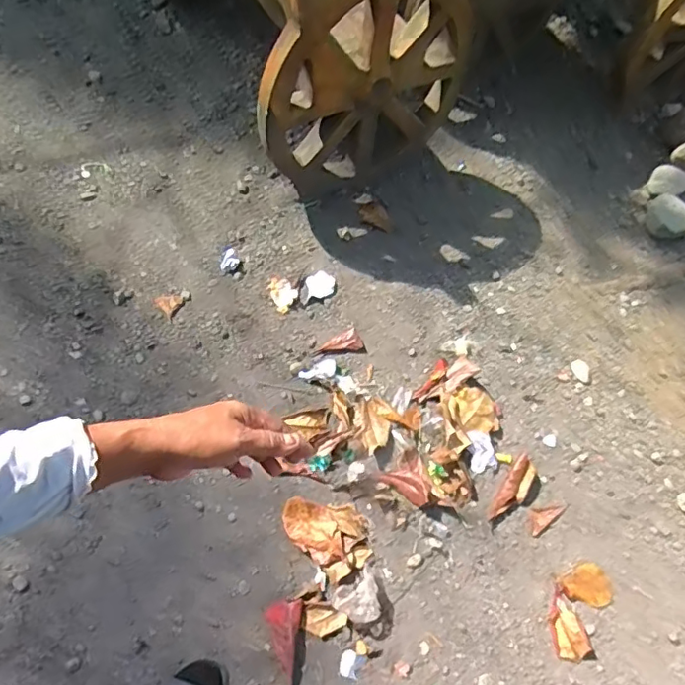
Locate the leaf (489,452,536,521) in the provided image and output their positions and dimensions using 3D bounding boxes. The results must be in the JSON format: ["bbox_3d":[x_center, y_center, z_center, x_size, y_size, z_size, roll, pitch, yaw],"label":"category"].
[{"bbox_3d":[0.416,0.353,1.347,0.062,0.034,0.187,33,62,12],"label":"leaf"}]

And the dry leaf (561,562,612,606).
[{"bbox_3d":[0.556,0.555,1.260,0.112,0.010,0.088,-21,66,-17],"label":"dry leaf"}]

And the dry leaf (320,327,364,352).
[{"bbox_3d":[-0.003,0.004,1.518,0.115,0.019,0.066,-21,66,-17],"label":"dry leaf"}]

